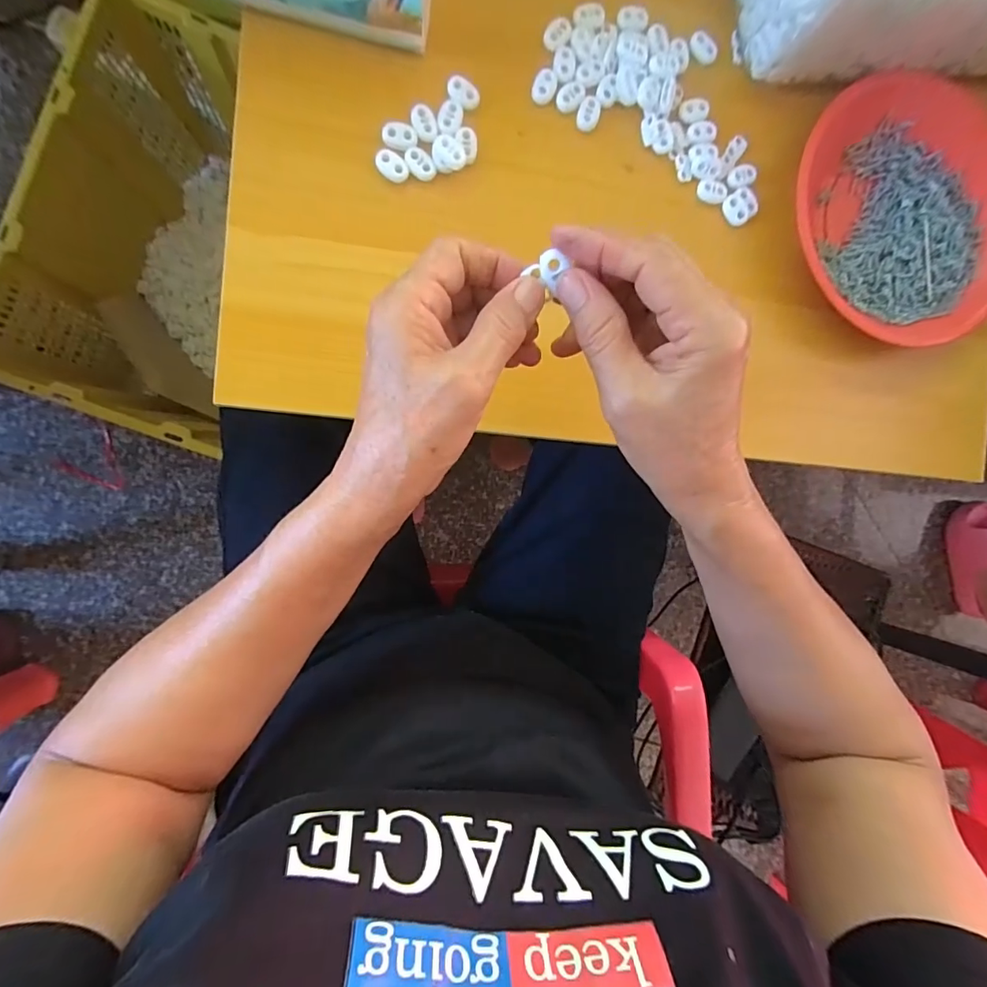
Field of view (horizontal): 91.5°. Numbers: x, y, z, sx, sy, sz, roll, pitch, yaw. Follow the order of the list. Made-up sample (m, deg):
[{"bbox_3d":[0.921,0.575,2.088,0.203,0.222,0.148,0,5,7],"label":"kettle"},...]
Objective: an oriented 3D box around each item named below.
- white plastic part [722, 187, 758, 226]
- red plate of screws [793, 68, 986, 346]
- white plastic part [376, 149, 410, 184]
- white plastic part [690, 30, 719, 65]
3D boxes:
[{"bbox_3d":[0.183,-0.214,0.357,0.025,0.006,0.023,0,91,-9],"label":"white plastic part"},{"bbox_3d":[0.316,-0.214,0.368,0.192,0.027,0.181,0,91,-9],"label":"red plate of screws"},{"bbox_3d":[-0.066,-0.213,0.313,0.022,0.004,0.015,32,86,-9],"label":"white plastic part"},{"bbox_3d":[0.153,-0.324,0.349,0.023,0.006,0.014,34,85,-8],"label":"white plastic part"}]

